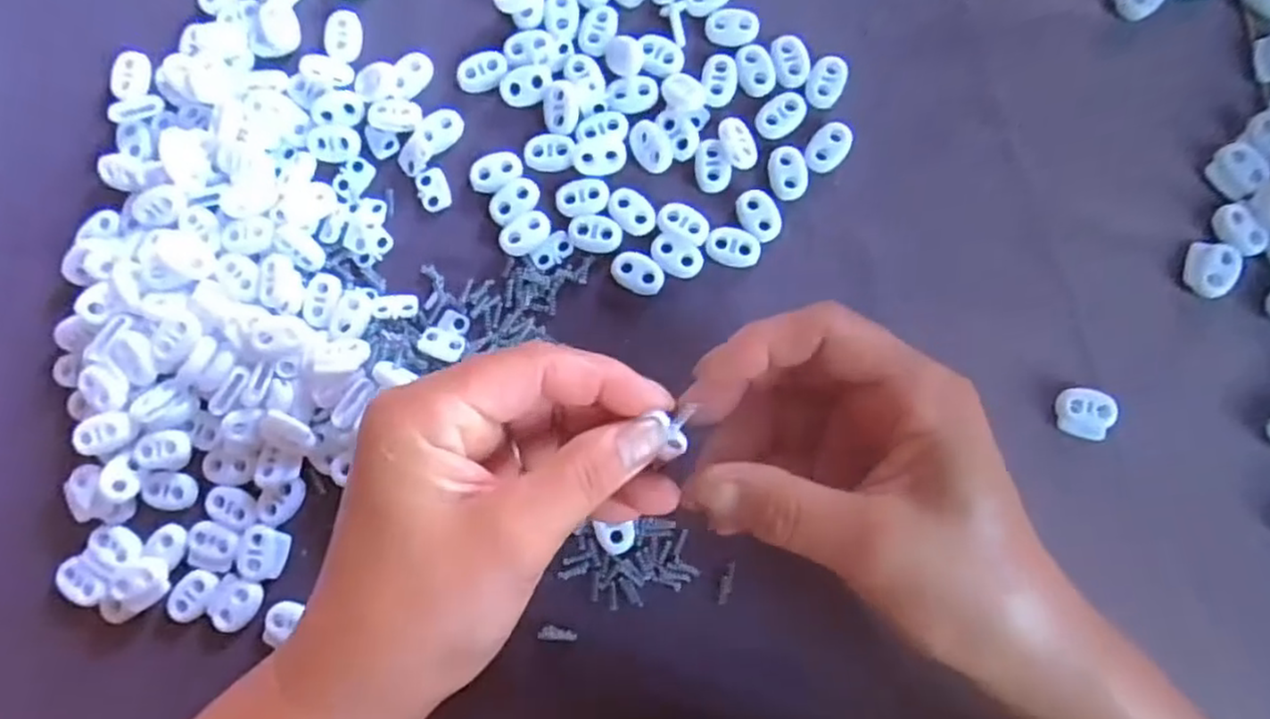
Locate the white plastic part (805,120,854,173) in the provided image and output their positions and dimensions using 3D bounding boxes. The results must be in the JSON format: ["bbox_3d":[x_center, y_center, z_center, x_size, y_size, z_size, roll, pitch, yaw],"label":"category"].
[{"bbox_3d":[0.082,-0.090,0.302,0.016,0.004,0.025,34,86,11],"label":"white plastic part"}]

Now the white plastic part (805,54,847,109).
[{"bbox_3d":[0.082,-0.119,0.304,0.015,0.004,0.024,21,84,10],"label":"white plastic part"}]

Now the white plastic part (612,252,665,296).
[{"bbox_3d":[0.001,-0.037,0.299,0.023,0.004,0.015,27,85,10],"label":"white plastic part"}]

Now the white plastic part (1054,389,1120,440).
[{"bbox_3d":[0.179,0.021,0.282,0.021,0.006,0.020,4,81,8],"label":"white plastic part"}]

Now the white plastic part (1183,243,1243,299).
[{"bbox_3d":[0.232,-0.036,0.287,0.016,0.007,0.023,17,83,9],"label":"white plastic part"}]

